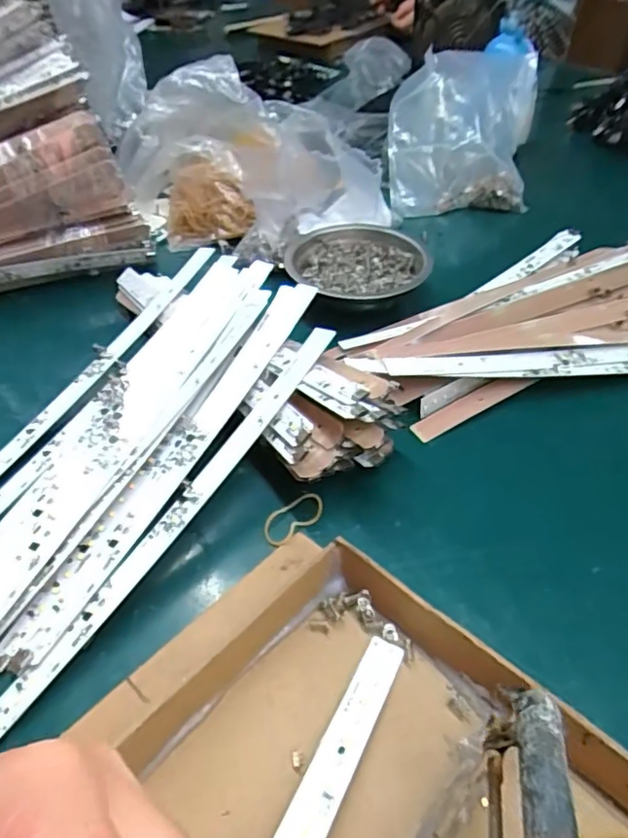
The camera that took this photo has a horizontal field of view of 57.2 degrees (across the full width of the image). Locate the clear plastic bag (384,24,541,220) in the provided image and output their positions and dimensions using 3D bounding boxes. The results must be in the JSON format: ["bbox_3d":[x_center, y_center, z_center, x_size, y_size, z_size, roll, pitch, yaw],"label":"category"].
[{"bbox_3d":[0.172,-0.340,0.666,0.174,0.130,0.175,-3,44,-2],"label":"clear plastic bag"}]

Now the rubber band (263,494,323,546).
[{"bbox_3d":[-0.012,0.059,0.348,0.042,0.004,0.021,-34,53,-27],"label":"rubber band"}]

